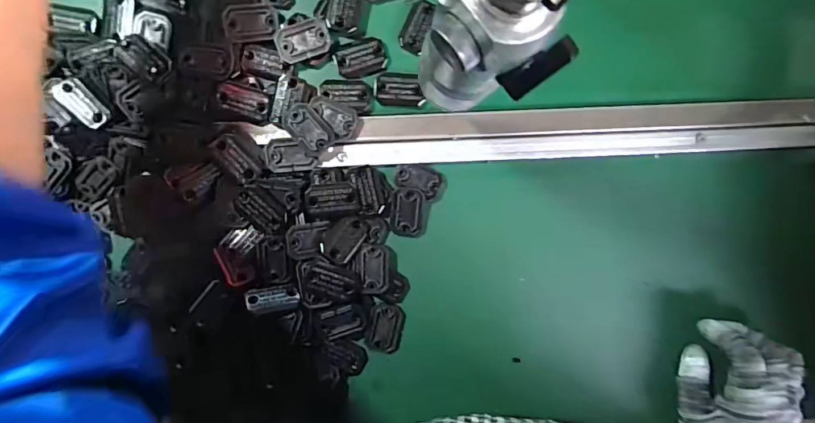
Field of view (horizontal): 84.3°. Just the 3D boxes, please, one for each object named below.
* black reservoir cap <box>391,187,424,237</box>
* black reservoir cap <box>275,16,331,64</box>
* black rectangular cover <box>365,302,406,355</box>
[{"bbox_3d":[0.000,0.001,0.377,0.026,0.006,0.041,5,95,-5],"label":"black reservoir cap"},{"bbox_3d":[-0.083,-0.137,0.359,0.042,0.009,0.029,-16,96,-2],"label":"black reservoir cap"},{"bbox_3d":[-0.019,0.100,0.386,0.030,0.005,0.042,12,94,-5],"label":"black rectangular cover"}]

